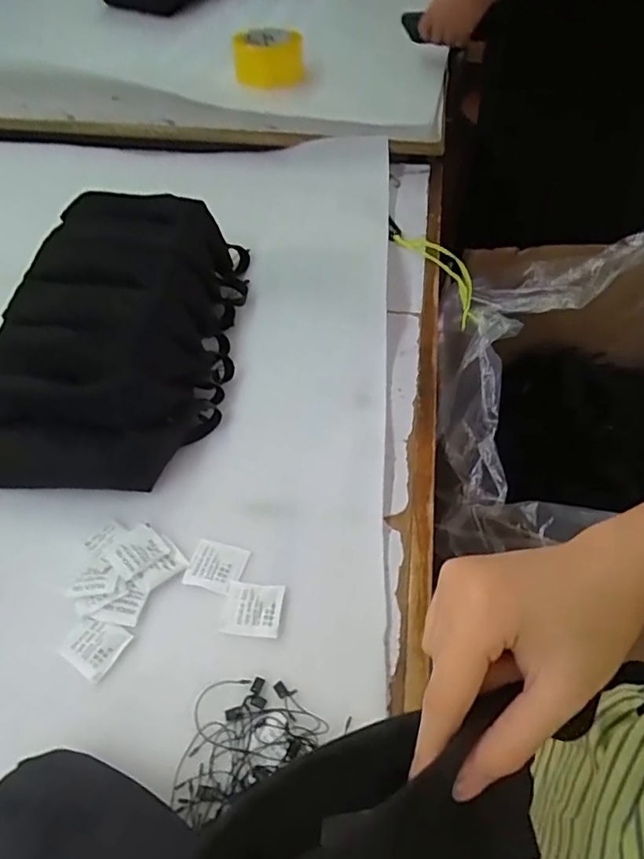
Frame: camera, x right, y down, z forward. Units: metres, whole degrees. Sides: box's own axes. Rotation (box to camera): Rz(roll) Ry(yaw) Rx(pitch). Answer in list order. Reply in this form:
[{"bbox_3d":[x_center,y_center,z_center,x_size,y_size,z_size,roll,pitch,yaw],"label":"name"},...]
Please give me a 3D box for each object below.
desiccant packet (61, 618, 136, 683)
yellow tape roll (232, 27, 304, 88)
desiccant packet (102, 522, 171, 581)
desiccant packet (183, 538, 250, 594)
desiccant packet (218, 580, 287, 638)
[{"bbox_3d":[-0.164,0.155,0.411,0.039,0.004,0.037,25,56,18],"label":"desiccant packet"},{"bbox_3d":[-0.083,-0.578,0.889,0.105,0.064,0.105,0,52,0],"label":"yellow tape roll"},{"bbox_3d":[-0.148,0.096,0.453,0.037,0.005,0.040,38,61,26],"label":"desiccant packet"},{"bbox_3d":[-0.083,0.107,0.447,0.042,0.004,0.039,13,53,10],"label":"desiccant packet"},{"bbox_3d":[-0.051,0.133,0.425,0.044,0.005,0.039,7,52,5],"label":"desiccant packet"}]

